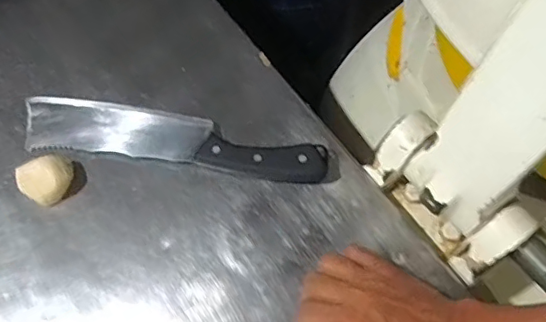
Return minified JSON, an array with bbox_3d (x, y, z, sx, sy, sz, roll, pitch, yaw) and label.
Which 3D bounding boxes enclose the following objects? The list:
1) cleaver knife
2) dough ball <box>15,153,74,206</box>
[{"bbox_3d":[-0.098,-0.024,0.540,0.297,0.026,0.057,9,66,4],"label":"cleaver knife"},{"bbox_3d":[-0.207,0.018,0.518,0.048,0.031,0.043,-30,69,-13],"label":"dough ball"}]

